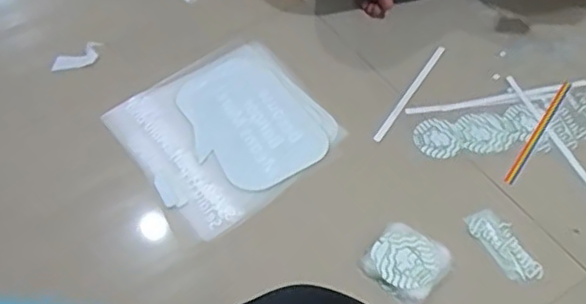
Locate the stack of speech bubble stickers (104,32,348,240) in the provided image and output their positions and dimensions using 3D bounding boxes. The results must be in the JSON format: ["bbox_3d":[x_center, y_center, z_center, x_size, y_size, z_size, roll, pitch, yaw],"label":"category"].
[{"bbox_3d":[-0.091,-0.036,0.880,0.268,0.016,0.266,-32,58,-20],"label":"stack of speech bubble stickers"}]

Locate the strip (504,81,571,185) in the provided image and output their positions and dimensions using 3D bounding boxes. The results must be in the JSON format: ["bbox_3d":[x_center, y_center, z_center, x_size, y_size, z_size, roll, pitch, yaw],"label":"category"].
[{"bbox_3d":[0.345,-0.031,0.863,0.012,0.004,0.211,29,60,22],"label":"strip"}]

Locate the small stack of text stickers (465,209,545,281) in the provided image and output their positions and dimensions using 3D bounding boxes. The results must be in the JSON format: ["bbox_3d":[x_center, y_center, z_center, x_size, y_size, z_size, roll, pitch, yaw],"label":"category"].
[{"bbox_3d":[0.257,0.113,0.756,0.045,0.004,0.105,-25,56,-16],"label":"small stack of text stickers"}]

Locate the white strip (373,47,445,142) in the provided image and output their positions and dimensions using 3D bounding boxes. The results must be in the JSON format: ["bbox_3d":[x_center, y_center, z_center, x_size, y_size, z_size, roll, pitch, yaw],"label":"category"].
[{"bbox_3d":[0.174,-0.088,0.918,0.011,0.006,0.212,27,59,21],"label":"white strip"}]

